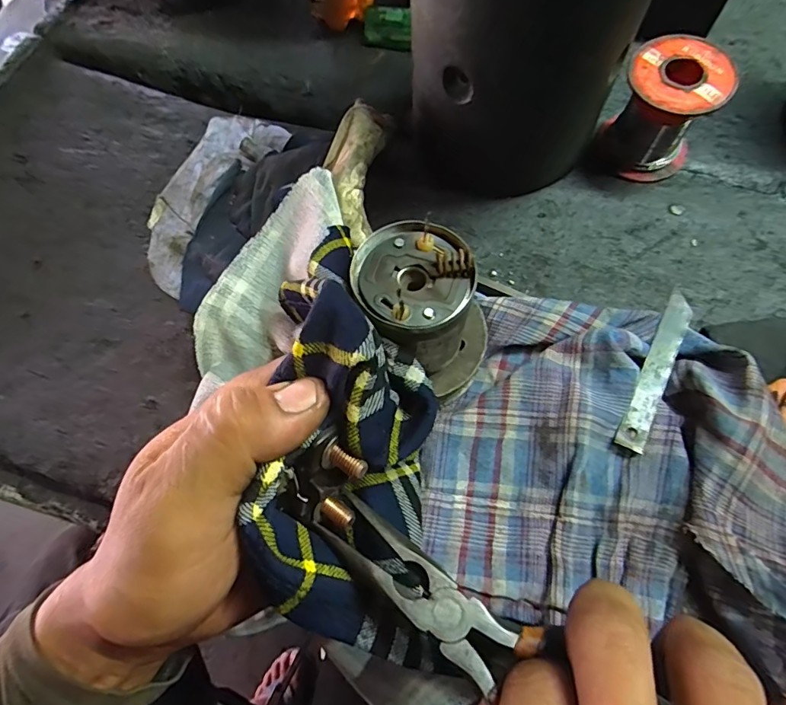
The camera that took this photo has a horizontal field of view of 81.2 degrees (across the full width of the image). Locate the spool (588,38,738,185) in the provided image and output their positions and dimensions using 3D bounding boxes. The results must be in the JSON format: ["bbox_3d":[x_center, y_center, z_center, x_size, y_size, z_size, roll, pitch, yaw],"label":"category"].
[{"bbox_3d":[0.152,-0.135,0.264,0.051,0.057,0.049,-1,67,2],"label":"spool"}]

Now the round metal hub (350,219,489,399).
[{"bbox_3d":[0.014,-0.017,0.213,0.062,0.067,0.054,18,69,10],"label":"round metal hub"}]

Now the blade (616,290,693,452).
[{"bbox_3d":[0.129,0.008,0.225,0.012,0.004,0.086,21,72,28],"label":"blade"}]

